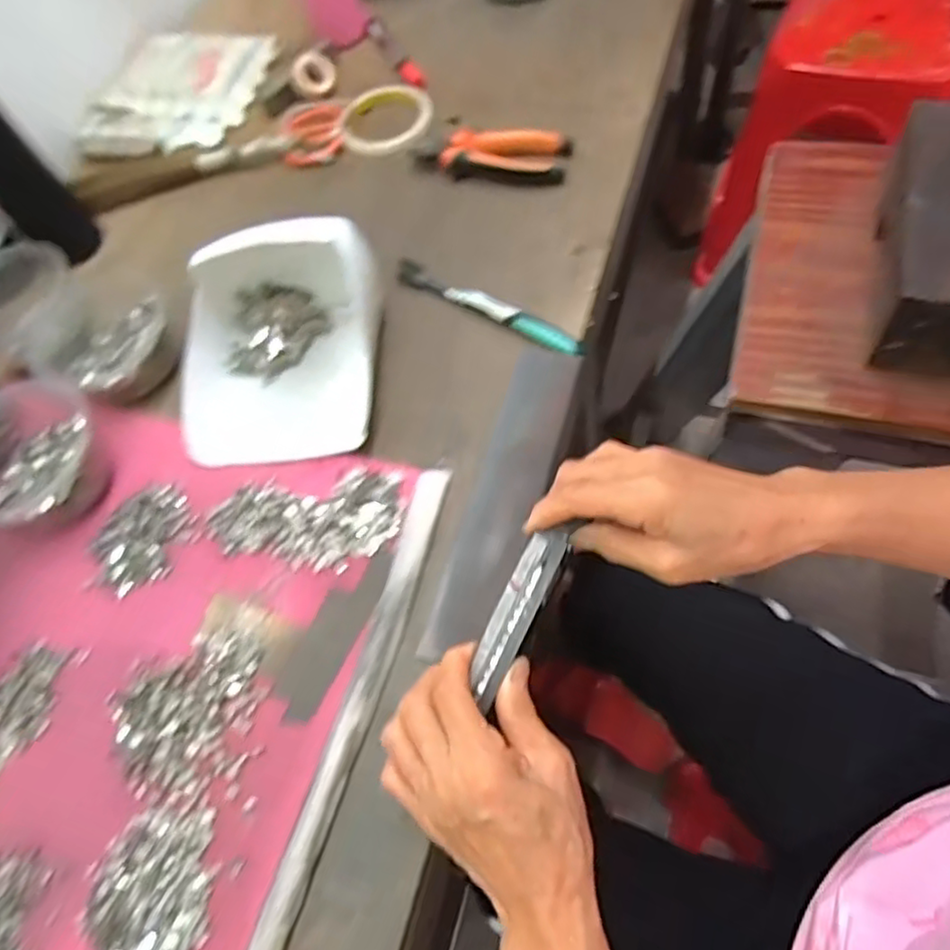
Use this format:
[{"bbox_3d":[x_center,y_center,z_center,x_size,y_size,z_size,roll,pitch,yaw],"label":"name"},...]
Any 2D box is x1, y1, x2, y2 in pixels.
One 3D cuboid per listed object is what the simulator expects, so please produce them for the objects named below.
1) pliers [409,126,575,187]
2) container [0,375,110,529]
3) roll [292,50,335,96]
[{"bbox_3d":[0.014,-0.298,0.624,0.142,0.024,0.050,6,64,13],"label":"pliers"},{"bbox_3d":[-0.343,-0.017,0.511,0.112,0.055,0.137,-38,64,-12],"label":"container"},{"bbox_3d":[-0.174,-0.427,0.719,0.043,0.043,0.020,-10,21,-5],"label":"roll"}]

